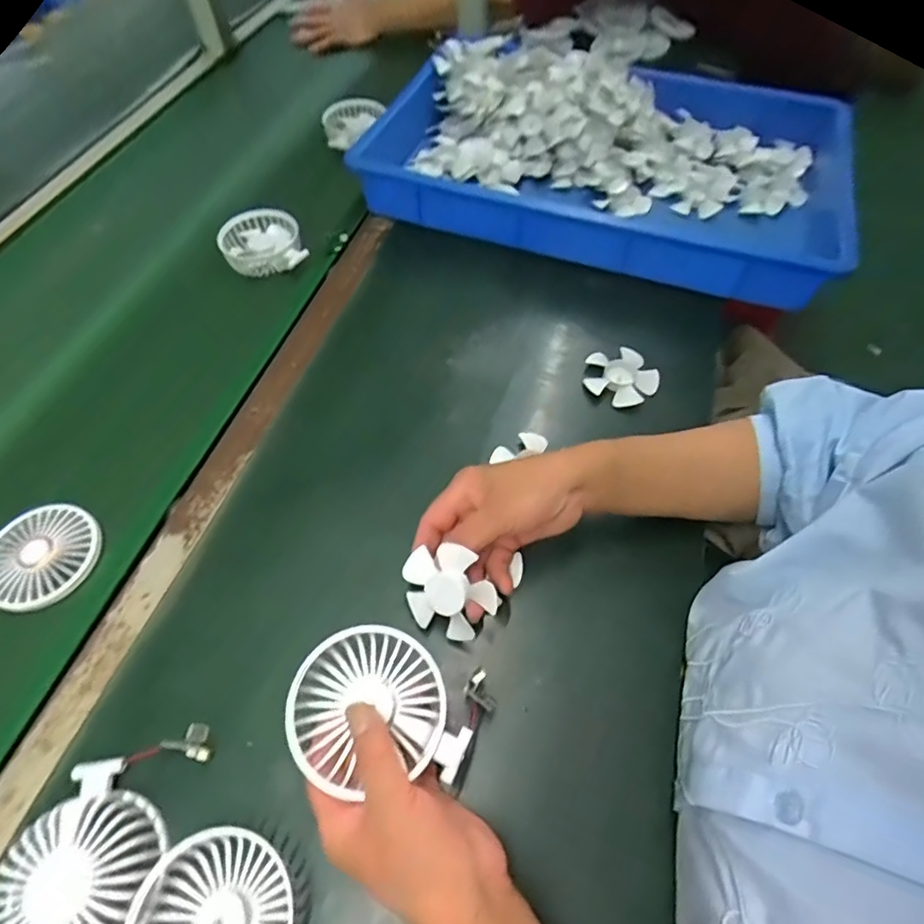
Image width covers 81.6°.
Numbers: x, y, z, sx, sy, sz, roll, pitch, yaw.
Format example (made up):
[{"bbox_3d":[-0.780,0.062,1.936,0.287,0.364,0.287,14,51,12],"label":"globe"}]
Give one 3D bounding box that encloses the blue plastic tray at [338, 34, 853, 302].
[{"bbox_3d":[0.188,-0.408,0.697,0.568,0.080,0.429,19,60,13],"label":"blue plastic tray"}]

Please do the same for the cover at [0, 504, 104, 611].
[{"bbox_3d":[-0.342,0.075,0.434,0.084,0.007,0.086,27,63,18],"label":"cover"}]

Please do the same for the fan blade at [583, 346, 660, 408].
[{"bbox_3d":[0.157,-0.084,0.534,0.062,0.021,0.070,-35,63,-18],"label":"fan blade"}]

